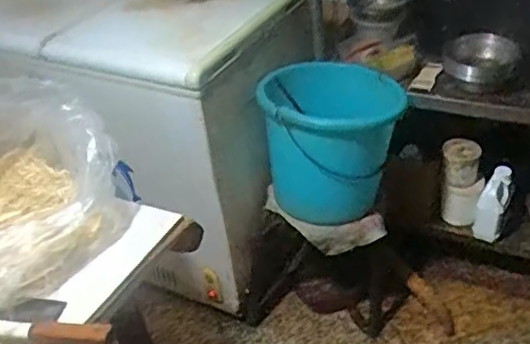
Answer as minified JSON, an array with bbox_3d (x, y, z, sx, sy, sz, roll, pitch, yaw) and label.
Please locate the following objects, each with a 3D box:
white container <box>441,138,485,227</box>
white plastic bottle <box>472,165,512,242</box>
[{"bbox_3d":[0.534,0.035,1.732,0.111,0.228,0.104,4,38,16],"label":"white container"},{"bbox_3d":[0.619,0.094,1.738,0.081,0.198,0.063,7,39,19],"label":"white plastic bottle"}]

